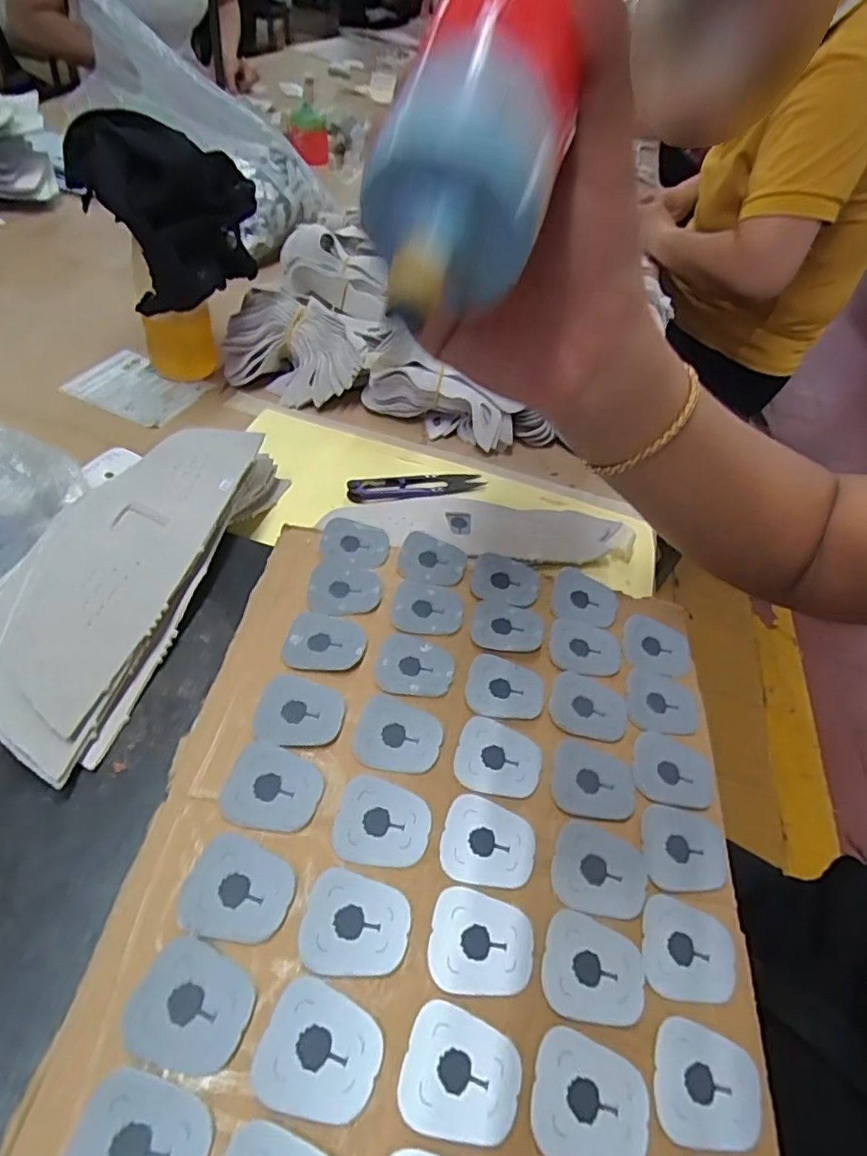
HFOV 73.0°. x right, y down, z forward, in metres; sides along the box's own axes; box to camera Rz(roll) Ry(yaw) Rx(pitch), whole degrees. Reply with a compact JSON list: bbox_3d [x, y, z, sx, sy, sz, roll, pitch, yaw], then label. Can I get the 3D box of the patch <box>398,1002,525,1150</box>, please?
[{"bbox_3d":[0.009,0.163,0.193,0.038,0.004,0.033,16,48,3],"label":"patch"}]

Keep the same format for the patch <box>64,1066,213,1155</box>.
[{"bbox_3d":[-0.087,0.168,0.171,0.039,0.004,0.032,16,48,3],"label":"patch"}]

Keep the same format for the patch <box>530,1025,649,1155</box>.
[{"bbox_3d":[0.052,0.172,0.193,0.038,0.004,0.033,16,48,2],"label":"patch"}]

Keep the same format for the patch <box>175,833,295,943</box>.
[{"bbox_3d":[-0.073,0.116,0.219,0.038,0.004,0.033,14,47,1],"label":"patch"}]

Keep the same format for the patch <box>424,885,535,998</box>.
[{"bbox_3d":[0.018,0.136,0.219,0.038,0.004,0.032,14,47,1],"label":"patch"}]

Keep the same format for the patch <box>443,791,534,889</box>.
[{"bbox_3d":[0.023,0.110,0.244,0.038,0.004,0.033,16,48,2],"label":"patch"}]

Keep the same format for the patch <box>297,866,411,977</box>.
[{"bbox_3d":[-0.029,0.129,0.217,0.038,0.004,0.033,14,47,1],"label":"patch"}]

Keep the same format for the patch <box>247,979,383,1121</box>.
[{"bbox_3d":[-0.037,0.155,0.192,0.038,0.004,0.033,19,48,7],"label":"patch"}]

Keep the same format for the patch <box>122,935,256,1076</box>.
[{"bbox_3d":[-0.081,0.142,0.194,0.038,0.004,0.033,21,48,7],"label":"patch"}]

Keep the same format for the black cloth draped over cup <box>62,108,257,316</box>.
[{"bbox_3d":[-0.179,-0.246,0.397,0.107,0.097,0.098,-13,53,-22],"label":"black cloth draped over cup"}]

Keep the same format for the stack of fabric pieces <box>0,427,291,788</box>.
[{"bbox_3d":[-0.150,-0.018,0.299,0.069,0.031,0.226,15,49,3],"label":"stack of fabric pieces"}]

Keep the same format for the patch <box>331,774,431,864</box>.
[{"bbox_3d":[-0.021,0.101,0.243,0.038,0.004,0.032,14,53,0],"label":"patch"}]

